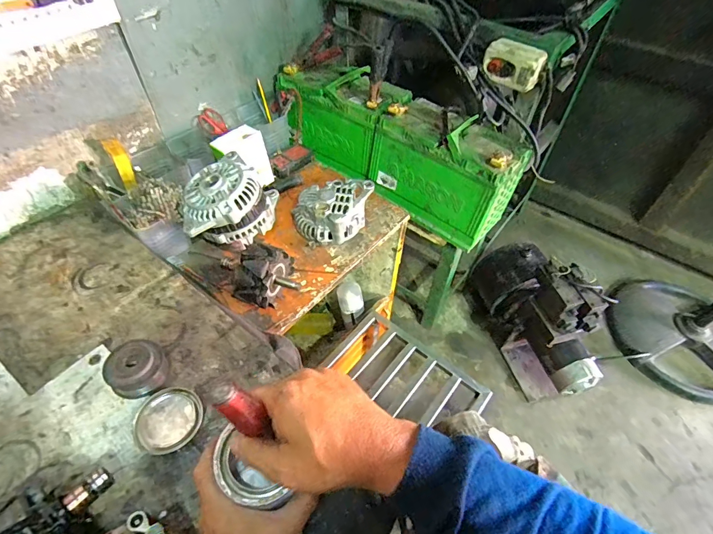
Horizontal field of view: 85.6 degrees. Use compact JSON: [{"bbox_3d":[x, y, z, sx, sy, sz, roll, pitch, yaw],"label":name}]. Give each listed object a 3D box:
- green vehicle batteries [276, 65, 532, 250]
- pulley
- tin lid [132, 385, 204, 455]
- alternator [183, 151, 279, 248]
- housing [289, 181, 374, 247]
[{"bbox_3d":[0.091,-0.298,0.928,0.578,0.199,0.193,36,58,24],"label":"green vehicle batteries"},{"bbox_3d":[-0.279,0.128,0.492,0.065,0.038,0.060,1,51,-1],"label":"pulley"},{"bbox_3d":[-0.227,0.183,0.465,0.074,0.013,0.073,1,51,-1],"label":"tin lid"},{"bbox_3d":[-0.230,-0.122,0.714,0.164,0.114,0.160,-13,52,-12],"label":"alternator"},{"bbox_3d":[-0.038,-0.115,0.777,0.166,0.062,0.114,-21,54,-18],"label":"housing"}]

